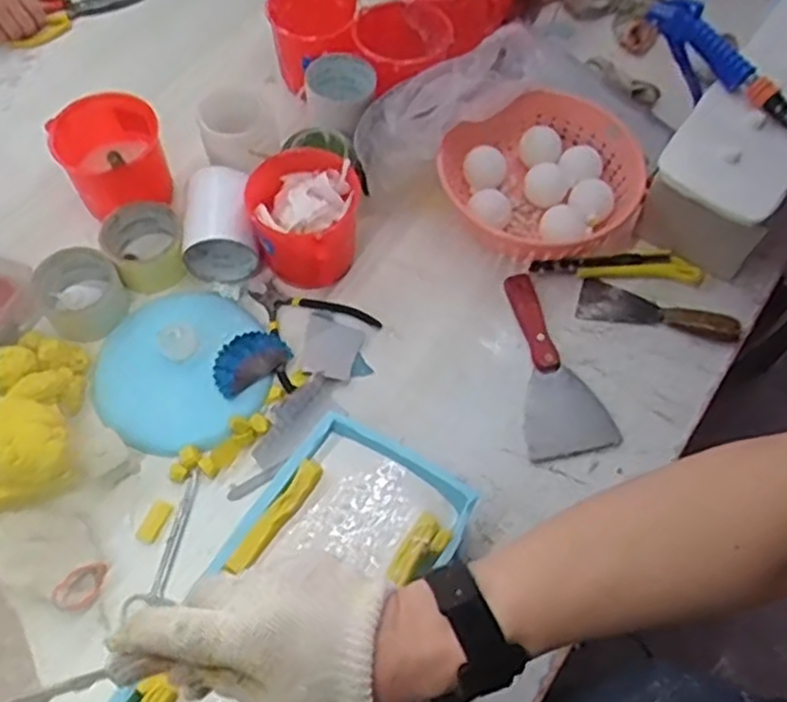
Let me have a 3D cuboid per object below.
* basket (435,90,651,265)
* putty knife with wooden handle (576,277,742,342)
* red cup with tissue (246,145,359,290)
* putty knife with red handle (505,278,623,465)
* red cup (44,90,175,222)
[{"bbox_3d":[0.174,-0.200,0.888,0.222,0.086,0.213,1,61,-1],"label":"basket"},{"bbox_3d":[0.297,-0.043,0.847,0.171,0.027,0.052,18,62,8],"label":"putty knife with wooden handle"},{"bbox_3d":[-0.096,-0.135,0.830,0.115,0.100,0.128,-2,61,-2],"label":"red cup with tissue"},{"bbox_3d":[0.169,0.010,0.814,0.091,0.018,0.214,-9,62,-6],"label":"putty knife with red handle"},{"bbox_3d":[-0.322,-0.216,0.879,0.120,0.119,0.100,-24,65,-14],"label":"red cup"}]

